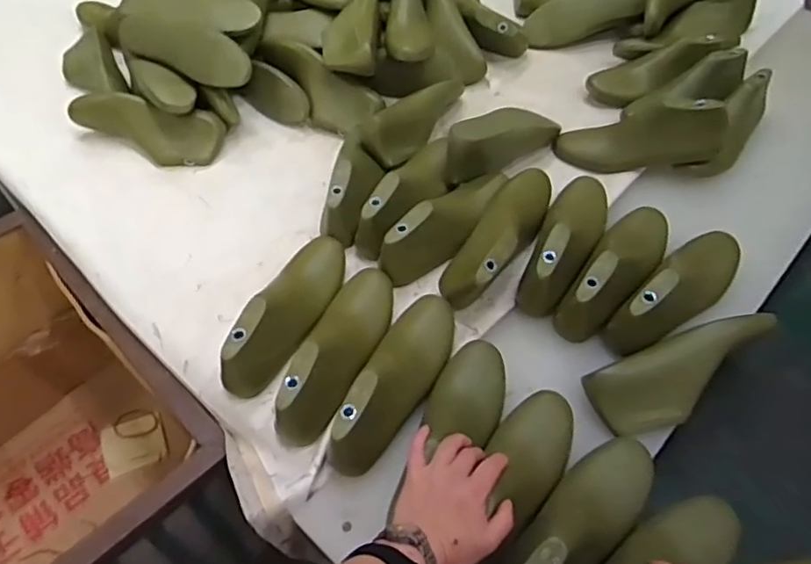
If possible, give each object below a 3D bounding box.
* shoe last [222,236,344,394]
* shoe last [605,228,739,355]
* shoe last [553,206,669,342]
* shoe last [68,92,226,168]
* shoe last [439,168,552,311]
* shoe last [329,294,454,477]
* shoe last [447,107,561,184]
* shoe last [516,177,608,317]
[{"bbox_3d":[-0.138,0.031,0.733,0.070,0.088,0.235,18,56,13],"label":"shoe last"},{"bbox_3d":[0.338,0.011,0.759,0.223,0.103,0.078,-22,56,-35],"label":"shoe last"},{"bbox_3d":[0.270,-0.027,0.757,0.082,0.075,0.237,32,60,21],"label":"shoe last"},{"bbox_3d":[-0.416,-0.239,0.951,0.236,0.080,0.082,5,54,4],"label":"shoe last"},{"bbox_3d":[0.127,-0.073,0.784,0.076,0.071,0.239,28,59,19],"label":"shoe last"},{"bbox_3d":[-0.007,0.105,0.684,0.080,0.091,0.241,21,44,14],"label":"shoe last"},{"bbox_3d":[0.147,-0.213,0.869,0.198,0.085,0.050,-30,59,-20],"label":"shoe last"},{"bbox_3d":[0.215,-0.069,0.787,0.081,0.074,0.239,22,57,15],"label":"shoe last"}]

